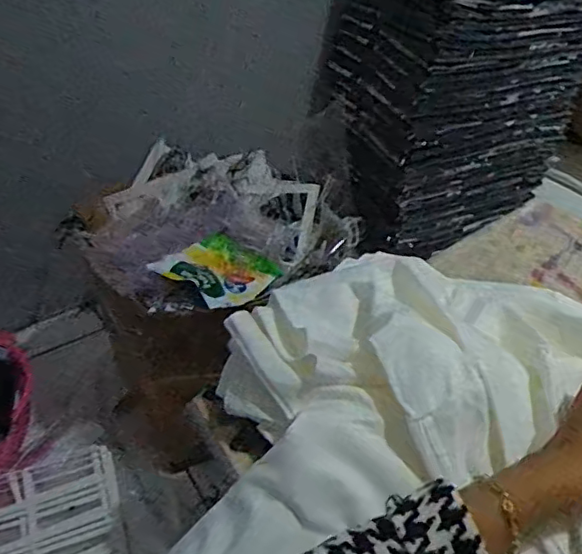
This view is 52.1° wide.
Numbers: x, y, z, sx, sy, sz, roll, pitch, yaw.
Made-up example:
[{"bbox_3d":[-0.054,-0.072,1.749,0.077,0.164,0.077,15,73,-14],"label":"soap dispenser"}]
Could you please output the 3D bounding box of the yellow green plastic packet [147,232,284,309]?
[{"bbox_3d":[-0.090,-0.007,0.721,0.114,0.022,0.132,33,31,18],"label":"yellow green plastic packet"}]

